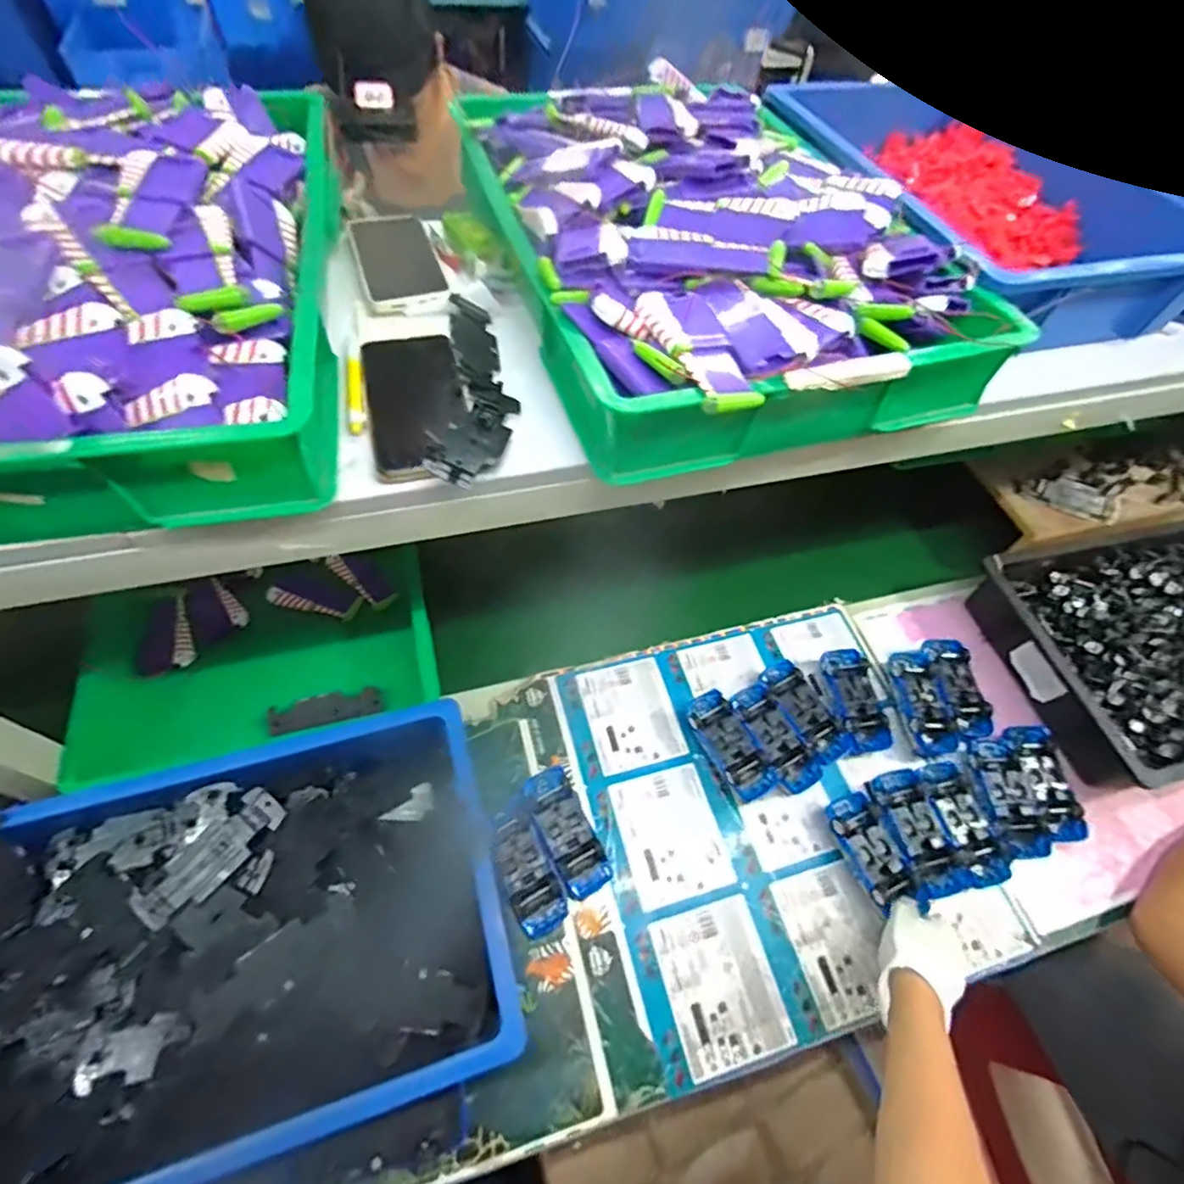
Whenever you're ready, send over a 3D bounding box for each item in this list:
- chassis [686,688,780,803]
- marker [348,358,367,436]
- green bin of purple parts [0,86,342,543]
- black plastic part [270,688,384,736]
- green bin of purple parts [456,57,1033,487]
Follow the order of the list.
[{"bbox_3d":[0.160,0.182,0.681,0.056,0.034,0.131,-24,62,-17],"label":"chassis"},{"bbox_3d":[-0.190,-0.160,0.466,0.012,0.011,0.081,-9,57,-9],"label":"marker"},{"bbox_3d":[-0.398,-0.260,0.452,0.358,0.111,0.494,-8,57,-9],"label":"green bin of purple parts"},{"bbox_3d":[-0.309,0.137,0.668,0.123,0.016,0.034,-10,73,-9],"label":"black plastic part"},{"bbox_3d":[0.092,-0.314,0.522,0.332,0.102,0.446,-18,59,-15],"label":"green bin of purple parts"}]

